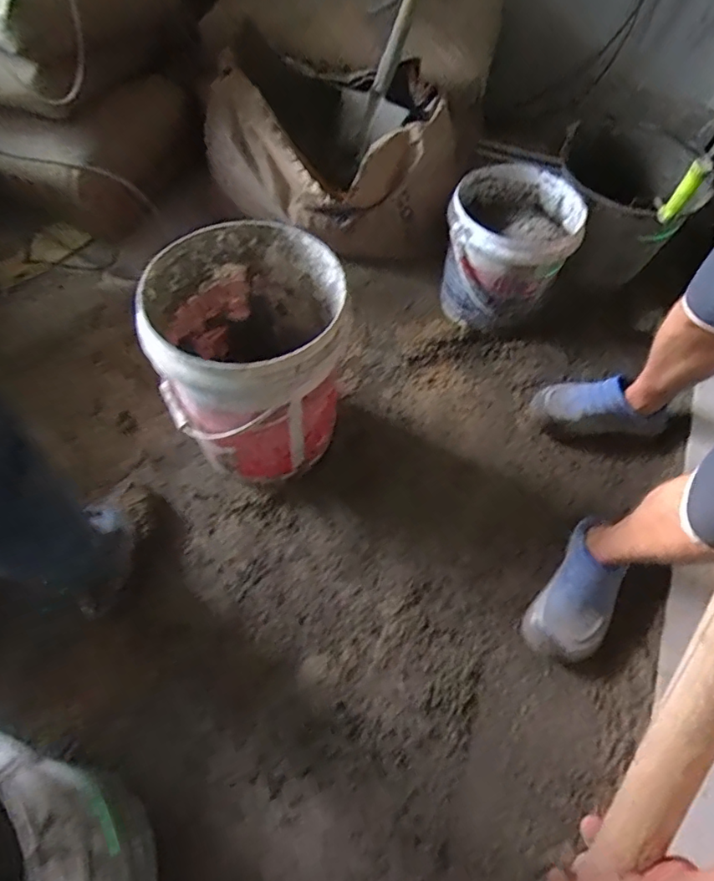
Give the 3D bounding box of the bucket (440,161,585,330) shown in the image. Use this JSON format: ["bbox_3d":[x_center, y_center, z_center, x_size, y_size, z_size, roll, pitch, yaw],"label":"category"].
[{"bbox_3d":[0.322,-0.397,1.169,0.258,0.254,0.300,17,59,8],"label":"bucket"}]

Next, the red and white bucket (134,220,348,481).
[{"bbox_3d":[-0.169,-0.131,0.884,0.289,0.320,0.295,1,58,-2],"label":"red and white bucket"}]

